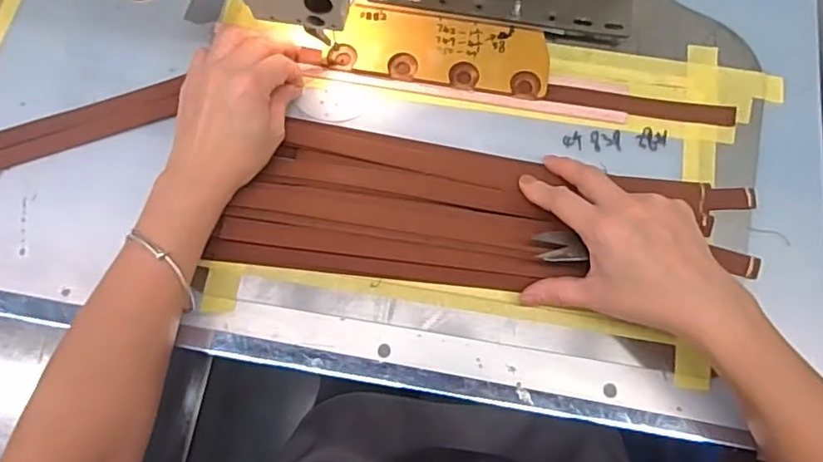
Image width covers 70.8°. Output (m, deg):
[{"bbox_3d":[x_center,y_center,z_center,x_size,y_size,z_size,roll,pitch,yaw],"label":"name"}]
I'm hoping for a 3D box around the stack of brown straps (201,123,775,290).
[{"bbox_3d":[0.059,-0.021,0.424,0.377,0.040,0.117,3,73,2],"label":"stack of brown straps"}]

